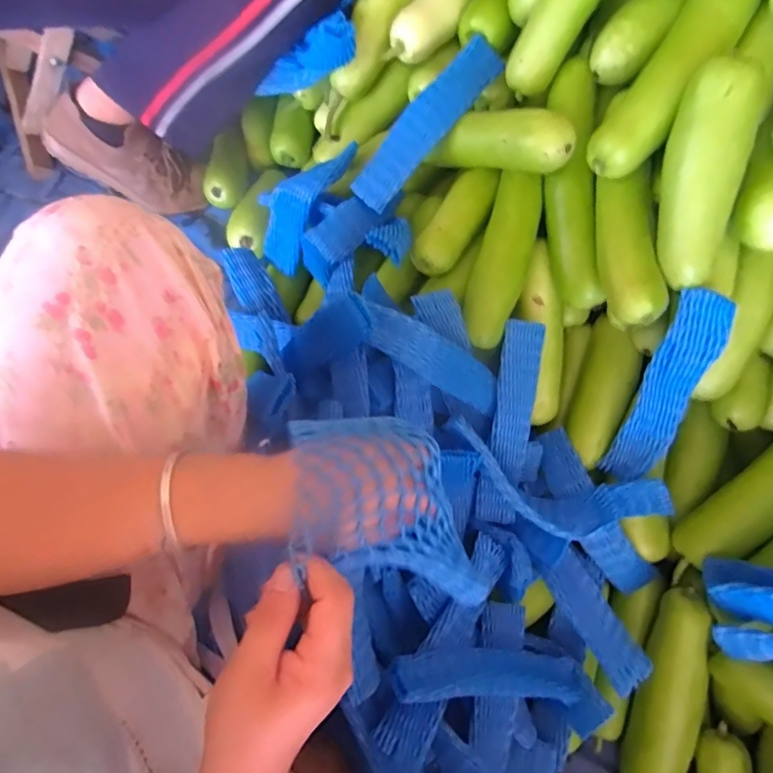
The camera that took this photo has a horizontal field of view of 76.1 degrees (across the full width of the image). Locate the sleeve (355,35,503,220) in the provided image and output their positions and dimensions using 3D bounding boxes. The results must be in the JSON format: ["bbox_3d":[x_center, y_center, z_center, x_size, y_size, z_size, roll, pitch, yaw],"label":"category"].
[{"bbox_3d":[0.050,-0.314,0.591,0.051,0.034,0.230,43,96,9],"label":"sleeve"}]

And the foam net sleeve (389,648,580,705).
[{"bbox_3d":[0.111,0.302,0.516,0.241,0.031,0.043,18,74,-28],"label":"foam net sleeve"}]

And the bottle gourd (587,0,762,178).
[{"bbox_3d":[0.276,-0.303,0.469,0.058,0.047,0.213,35,103,7],"label":"bottle gourd"}]

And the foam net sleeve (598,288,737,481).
[{"bbox_3d":[0.303,0.010,0.535,0.053,0.025,0.230,11,120,1],"label":"foam net sleeve"}]

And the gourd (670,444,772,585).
[{"bbox_3d":[0.421,0.126,0.553,0.053,0.050,0.245,45,103,9],"label":"gourd"}]

